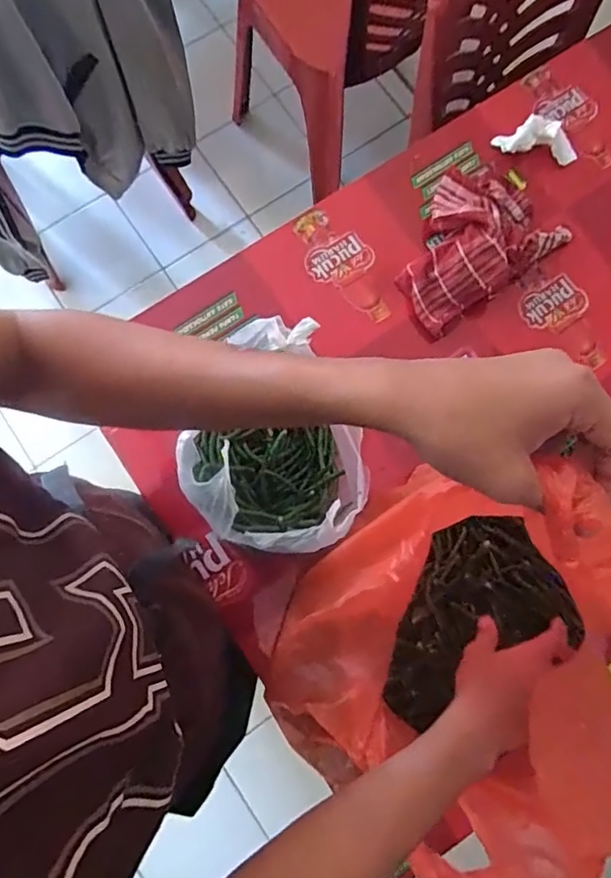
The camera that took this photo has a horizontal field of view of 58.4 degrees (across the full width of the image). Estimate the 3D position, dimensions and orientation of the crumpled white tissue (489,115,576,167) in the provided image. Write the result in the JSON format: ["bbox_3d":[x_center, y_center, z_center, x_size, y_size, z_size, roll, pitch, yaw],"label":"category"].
[{"bbox_3d":[0.348,-0.450,0.825,0.128,0.045,0.046,9,79,1],"label":"crumpled white tissue"}]

